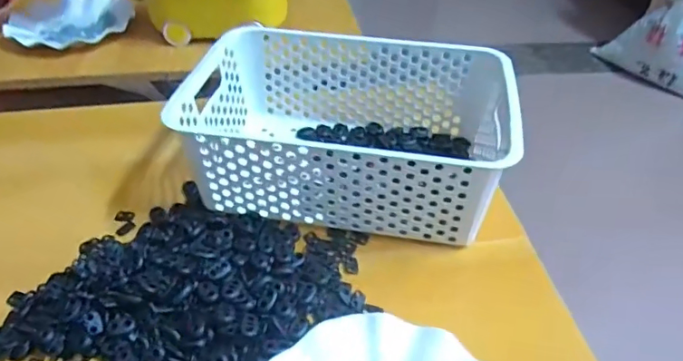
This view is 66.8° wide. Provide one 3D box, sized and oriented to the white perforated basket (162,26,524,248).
[{"bbox_3d":[0.008,-0.054,0.534,0.300,0.109,0.200,8,41,7],"label":"white perforated basket"}]

